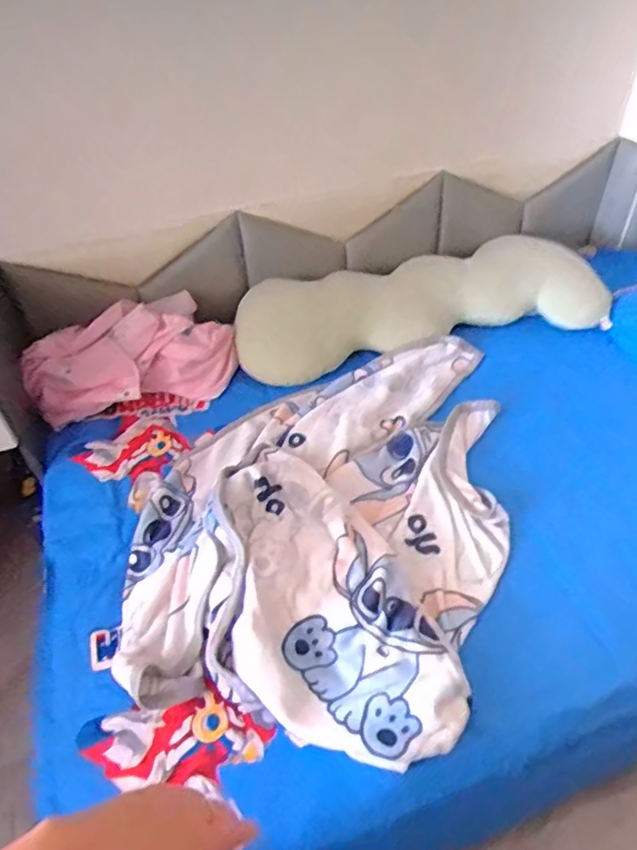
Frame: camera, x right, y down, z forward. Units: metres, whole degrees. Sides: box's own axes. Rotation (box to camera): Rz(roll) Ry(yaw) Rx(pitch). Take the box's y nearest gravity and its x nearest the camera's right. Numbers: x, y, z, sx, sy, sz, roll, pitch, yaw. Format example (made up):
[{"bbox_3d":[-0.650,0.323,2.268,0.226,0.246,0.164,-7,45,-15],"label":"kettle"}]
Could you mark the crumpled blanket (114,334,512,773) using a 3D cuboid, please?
[{"bbox_3d":[0.033,0.102,1.083,0.622,0.132,0.893,7,43,11],"label":"crumpled blanket"}]

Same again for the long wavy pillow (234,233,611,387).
[{"bbox_3d":[0.255,-0.299,1.422,0.931,0.168,0.295,-11,43,-8],"label":"long wavy pillow"}]

